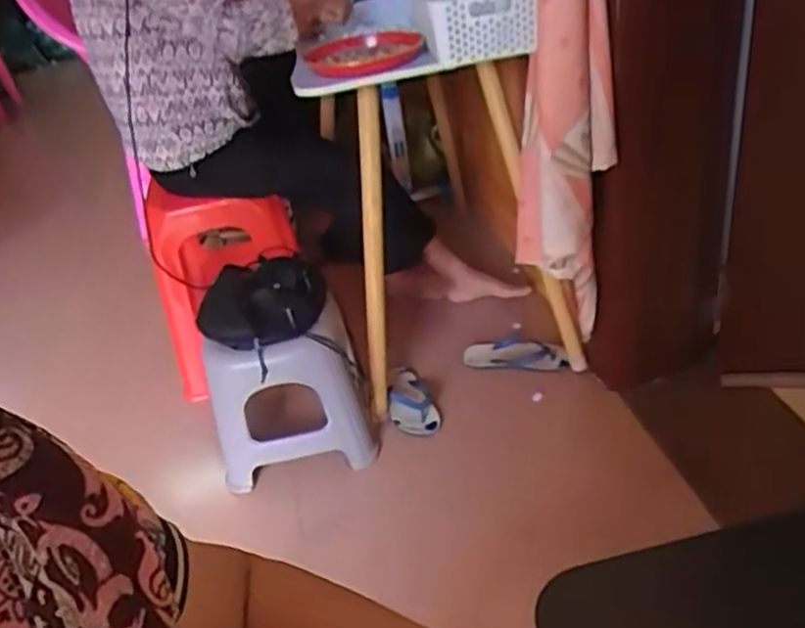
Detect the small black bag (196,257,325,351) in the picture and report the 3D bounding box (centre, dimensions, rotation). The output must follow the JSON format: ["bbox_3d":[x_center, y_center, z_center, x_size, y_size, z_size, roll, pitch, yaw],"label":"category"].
[{"bbox_3d":[-0.273,-0.025,1.452,0.249,0.068,0.206,-15,34,-11],"label":"small black bag"}]

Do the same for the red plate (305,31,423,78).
[{"bbox_3d":[-0.076,-0.496,1.419,0.221,0.030,0.267,-7,33,2],"label":"red plate"}]

